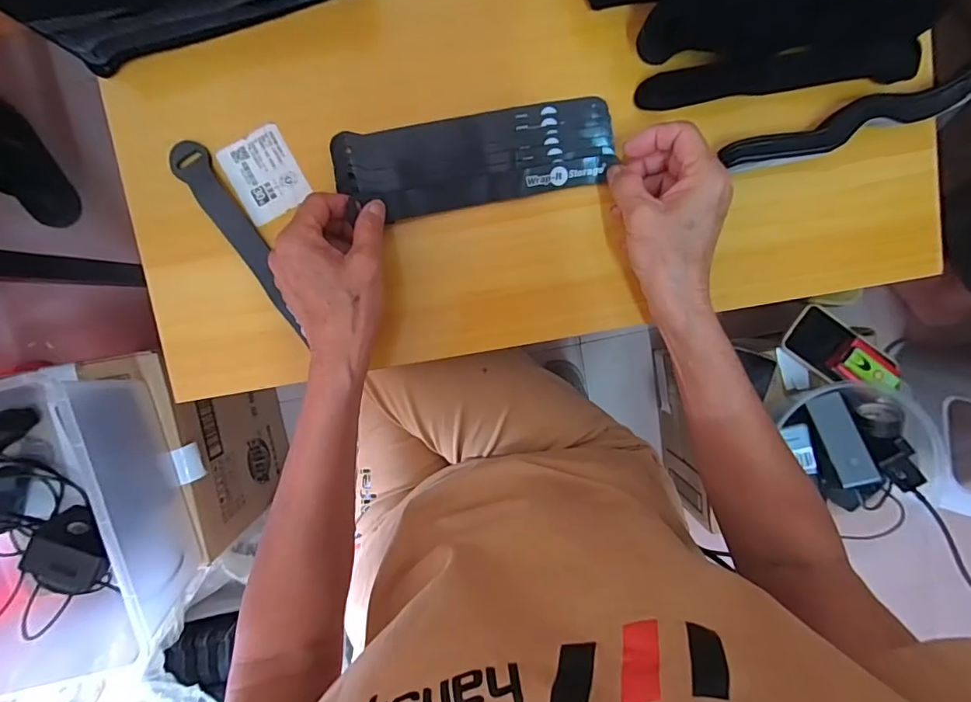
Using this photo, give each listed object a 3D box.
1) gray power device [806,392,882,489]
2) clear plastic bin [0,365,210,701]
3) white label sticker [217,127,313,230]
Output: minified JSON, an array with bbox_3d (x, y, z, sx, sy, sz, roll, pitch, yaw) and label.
[{"bbox_3d":[0.478,0.118,0.635,0.046,0.017,0.121,-14,73,1],"label":"gray power device"},{"bbox_3d":[-0.497,0.194,0.524,0.300,0.156,0.323,-14,97,1],"label":"clear plastic bin"},{"bbox_3d":[-0.160,-0.129,0.348,0.048,0.004,0.059,-29,96,-2],"label":"white label sticker"}]

